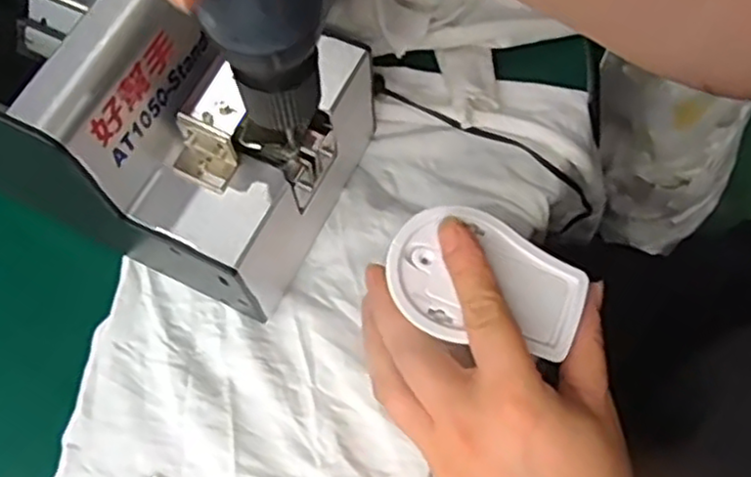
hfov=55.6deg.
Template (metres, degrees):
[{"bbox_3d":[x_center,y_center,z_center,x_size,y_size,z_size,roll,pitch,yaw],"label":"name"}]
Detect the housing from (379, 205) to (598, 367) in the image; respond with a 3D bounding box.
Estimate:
[{"bbox_3d":[0.048,0.021,0.320,0.086,0.010,0.059,31,73,12],"label":"housing"}]

